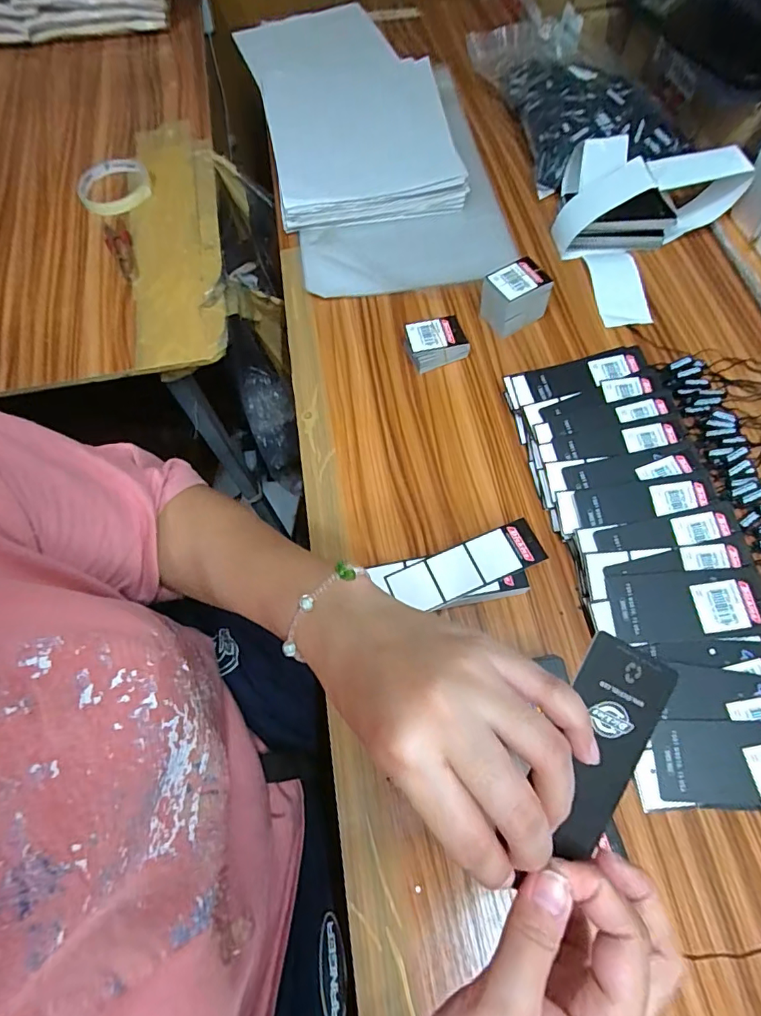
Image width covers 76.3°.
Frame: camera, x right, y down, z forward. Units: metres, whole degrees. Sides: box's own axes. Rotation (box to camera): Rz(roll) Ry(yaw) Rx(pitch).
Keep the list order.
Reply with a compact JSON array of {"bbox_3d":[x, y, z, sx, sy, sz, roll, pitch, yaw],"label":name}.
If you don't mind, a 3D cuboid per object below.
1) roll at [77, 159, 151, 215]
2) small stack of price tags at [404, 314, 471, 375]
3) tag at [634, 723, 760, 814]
[{"bbox_3d":[-0.317,-0.385,0.578,0.080,0.024,0.080,-1,66,1],"label":"roll"},{"bbox_3d":[0.053,-0.158,0.462,0.052,0.022,0.042,-17,66,-6],"label":"small stack of price tags"},{"bbox_3d":[0.230,0.168,0.315,0.119,0.004,0.051,-4,72,7],"label":"tag"}]

